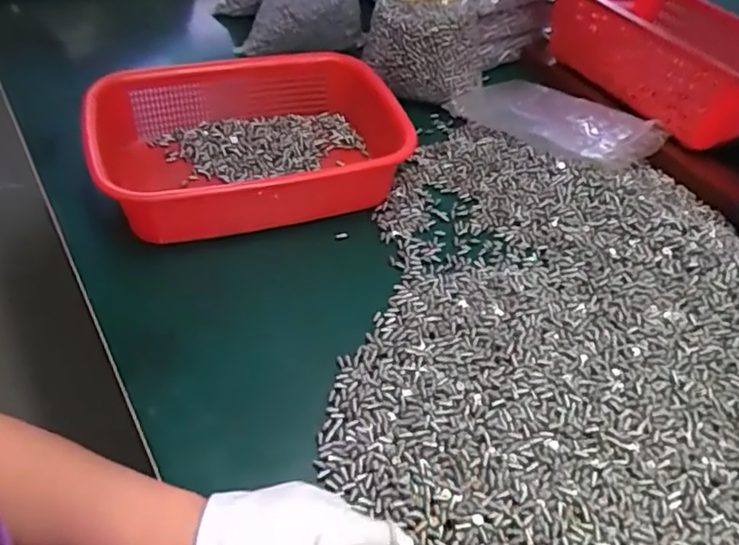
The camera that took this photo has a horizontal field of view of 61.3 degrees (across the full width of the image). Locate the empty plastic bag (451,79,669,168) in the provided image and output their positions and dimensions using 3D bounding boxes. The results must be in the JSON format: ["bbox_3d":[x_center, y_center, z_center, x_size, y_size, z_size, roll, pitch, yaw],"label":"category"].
[{"bbox_3d":[0.206,-0.175,0.681,0.127,0.046,0.187,-30,55,-27],"label":"empty plastic bag"}]

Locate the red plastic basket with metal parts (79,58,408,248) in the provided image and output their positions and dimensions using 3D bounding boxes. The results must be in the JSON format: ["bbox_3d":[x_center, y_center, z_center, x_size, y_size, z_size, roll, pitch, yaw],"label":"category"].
[{"bbox_3d":[-0.112,-0.122,0.608,0.279,0.085,0.207,-16,50,-18],"label":"red plastic basket with metal parts"}]

